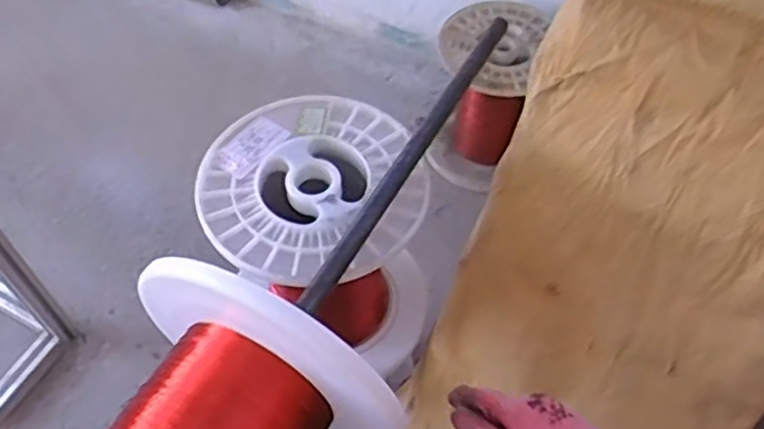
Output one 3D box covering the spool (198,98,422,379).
[{"bbox_3d":[-0.060,0.037,0.703,0.198,0.226,0.194,0,54,0],"label":"spool"}]

